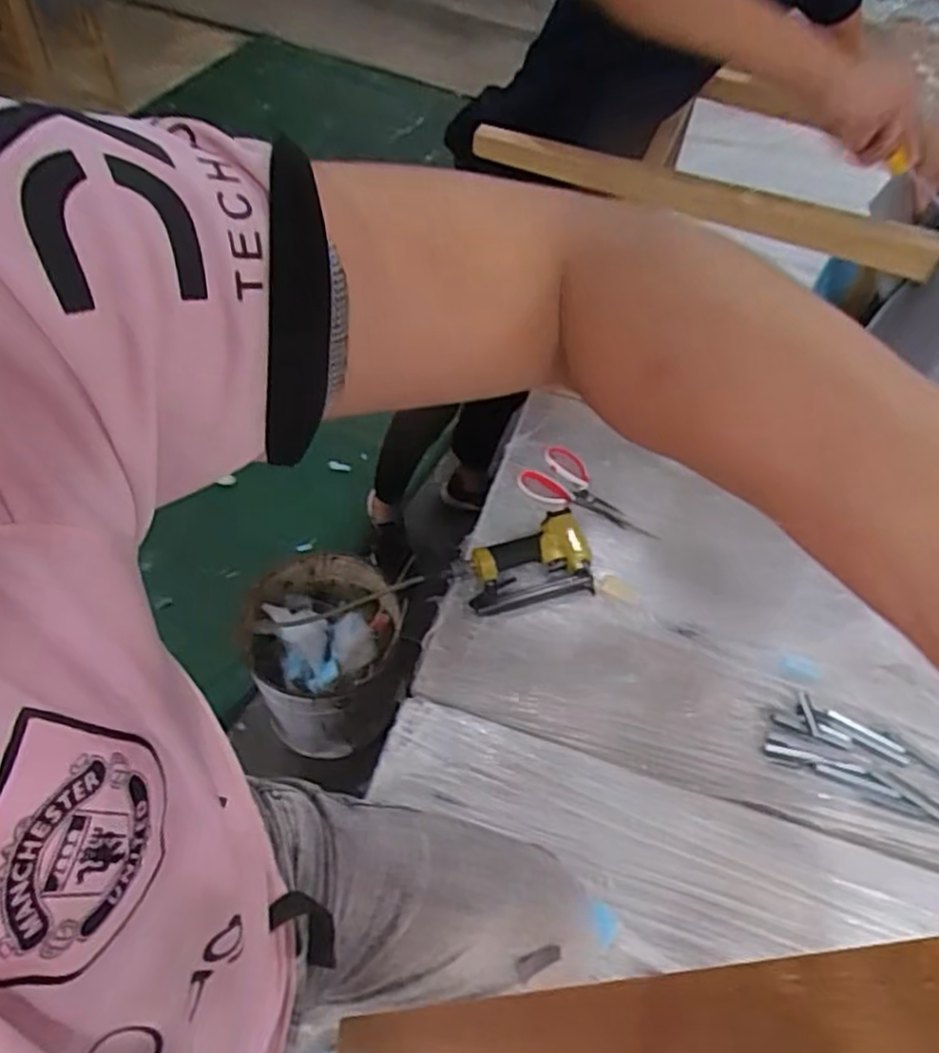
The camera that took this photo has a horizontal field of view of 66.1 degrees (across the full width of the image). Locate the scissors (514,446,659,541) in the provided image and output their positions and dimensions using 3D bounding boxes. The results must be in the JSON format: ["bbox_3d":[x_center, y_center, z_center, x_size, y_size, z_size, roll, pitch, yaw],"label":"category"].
[{"bbox_3d":[0.193,-0.047,1.157,0.225,0.013,0.114,35,58,19],"label":"scissors"}]

